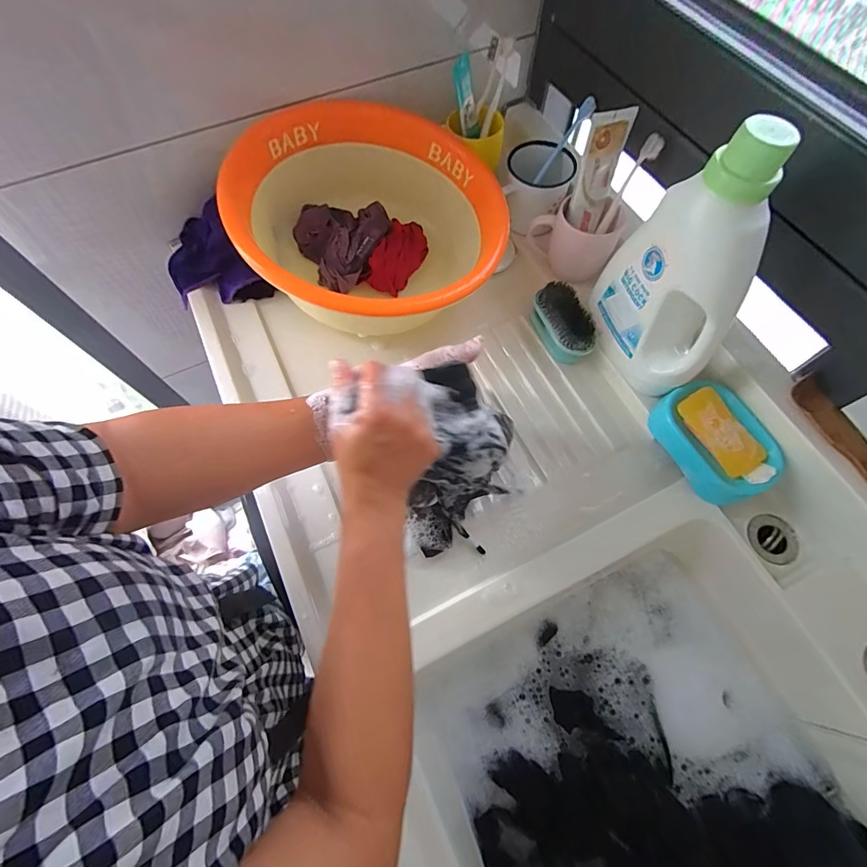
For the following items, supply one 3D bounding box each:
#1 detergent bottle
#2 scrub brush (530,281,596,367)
[{"bbox_3d":[0.263,-0.165,0.449,0.075,0.250,0.149,-8,69,-3],"label":"detergent bottle"},{"bbox_3d":[0.181,-0.152,0.594,0.060,0.057,0.109,-24,70,-8],"label":"scrub brush"}]

